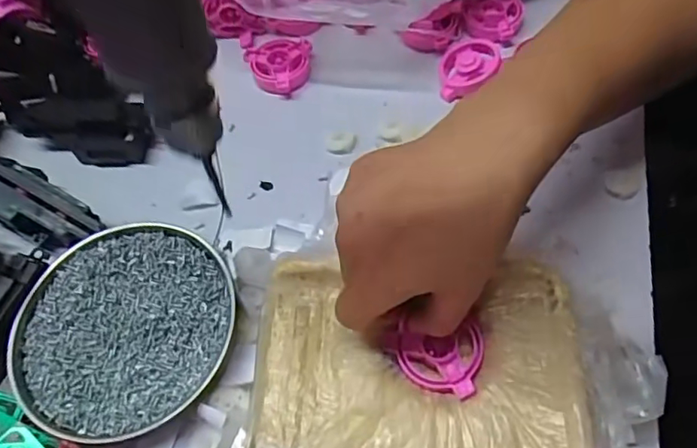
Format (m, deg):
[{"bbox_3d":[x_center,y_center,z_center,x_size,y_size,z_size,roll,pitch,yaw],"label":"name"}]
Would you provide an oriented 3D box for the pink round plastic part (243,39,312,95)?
[{"bbox_3d":[-0.058,-0.130,0.460,0.054,0.017,0.047,-2,58,3],"label":"pink round plastic part"}]

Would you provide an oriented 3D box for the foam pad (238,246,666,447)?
[{"bbox_3d":[0.043,0.091,0.304,0.216,0.038,0.176,1,58,4],"label":"foam pad"}]

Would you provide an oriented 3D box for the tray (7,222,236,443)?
[{"bbox_3d":[-0.138,0.063,0.345,0.125,0.017,0.132,-2,58,3],"label":"tray"}]

